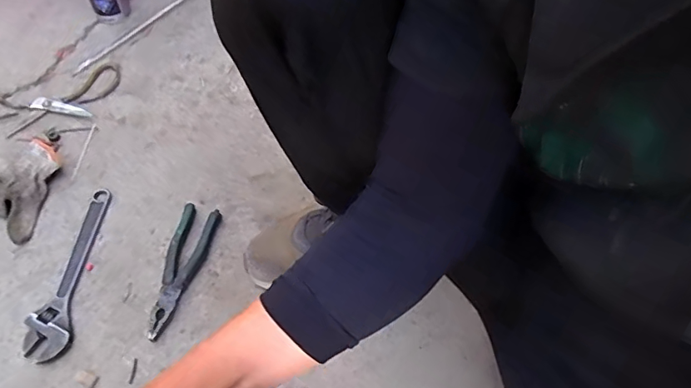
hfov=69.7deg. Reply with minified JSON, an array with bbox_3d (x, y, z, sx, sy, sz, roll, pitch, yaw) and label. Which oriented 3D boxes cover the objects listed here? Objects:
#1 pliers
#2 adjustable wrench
[{"bbox_3d":[-0.218,0.100,0.661,0.051,0.020,0.184,10,54,2],"label":"pliers"},{"bbox_3d":[-0.369,0.098,0.661,0.054,0.019,0.243,1,54,-5],"label":"adjustable wrench"}]

